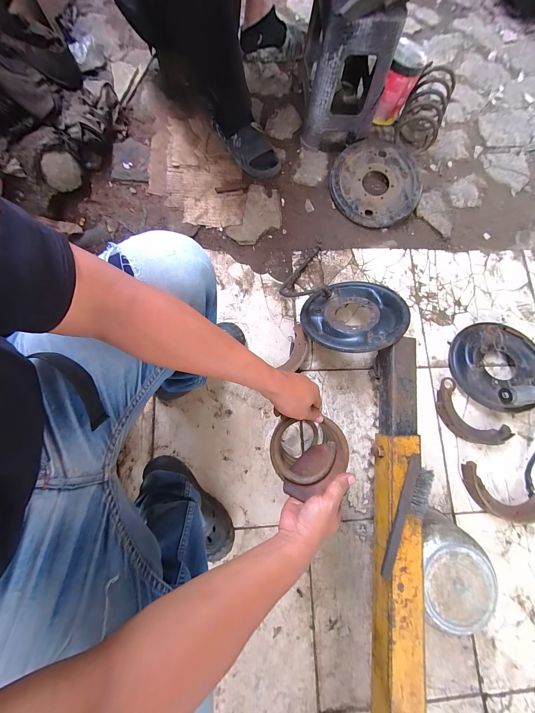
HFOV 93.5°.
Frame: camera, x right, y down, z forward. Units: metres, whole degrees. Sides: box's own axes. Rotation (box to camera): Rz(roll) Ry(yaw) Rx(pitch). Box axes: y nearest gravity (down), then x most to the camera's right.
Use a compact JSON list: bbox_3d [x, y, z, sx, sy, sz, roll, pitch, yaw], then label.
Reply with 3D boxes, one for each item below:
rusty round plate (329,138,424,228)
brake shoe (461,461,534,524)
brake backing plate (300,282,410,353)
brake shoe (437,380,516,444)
[{"bbox_3d":[0.369,-0.588,0.860,0.295,0.056,0.299,0,78,-2],"label":"rusty round plate"},{"bbox_3d":[0.626,0.381,0.686,0.211,0.034,0.099,30,79,4],"label":"brake shoe"},{"bbox_3d":[0.231,-0.115,0.685,0.262,0.030,0.267,-7,49,9],"label":"brake backing plate"},{"bbox_3d":[0.573,0.176,0.723,0.216,0.034,0.115,44,81,7],"label":"brake shoe"}]

